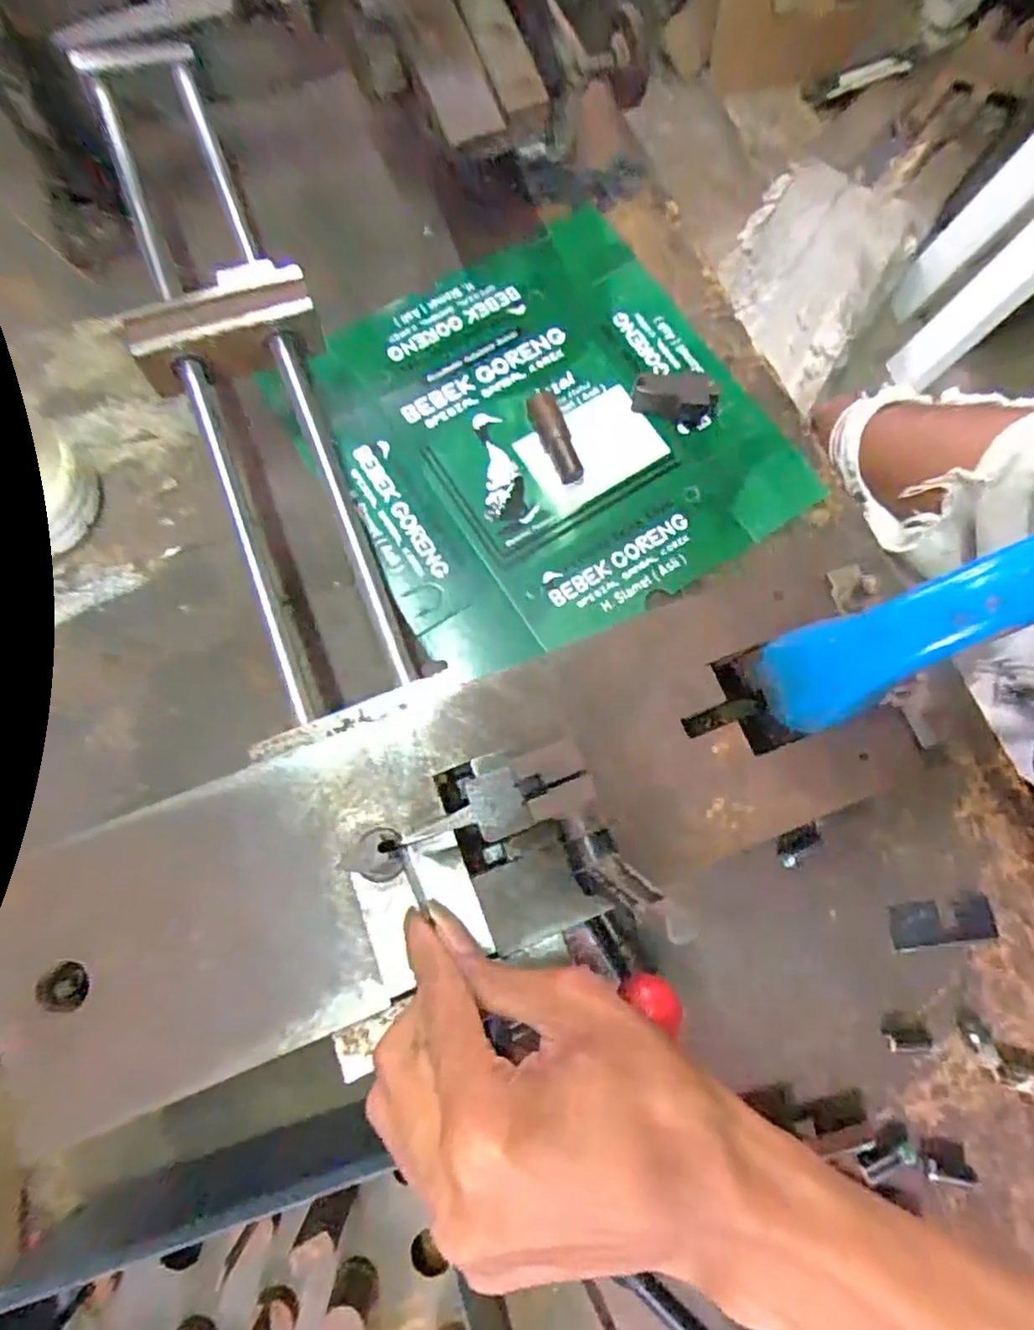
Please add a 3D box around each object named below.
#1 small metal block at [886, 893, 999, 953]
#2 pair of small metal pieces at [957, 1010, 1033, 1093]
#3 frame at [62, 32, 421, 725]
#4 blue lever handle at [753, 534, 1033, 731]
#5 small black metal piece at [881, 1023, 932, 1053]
[{"bbox_3d":[0.248,0.151,0.393,0.060,0.005,0.025,-7,76,-3],"label":"small metal block"},{"bbox_3d":[0.265,0.215,0.368,0.049,0.013,0.023,34,78,7],"label":"pair of small metal pieces"},{"bbox_3d":[-0.158,-0.181,0.363,0.092,0.031,0.438,-24,77,-7],"label":"frame"},{"bbox_3d":[0.209,-0.041,0.252,0.236,0.045,0.040,-27,77,15],"label":"blue lever handle"},{"bbox_3d":[0.217,0.207,0.369,0.025,0.008,0.012,-3,76,-2],"label":"small black metal piece"}]

